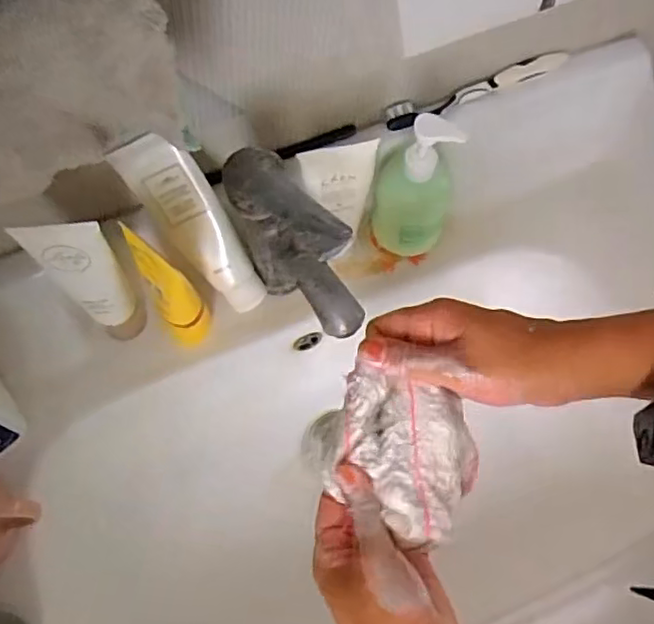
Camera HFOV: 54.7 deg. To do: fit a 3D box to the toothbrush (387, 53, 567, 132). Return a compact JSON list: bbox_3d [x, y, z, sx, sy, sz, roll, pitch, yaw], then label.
[{"bbox_3d":[0.139,-0.205,0.576,0.183,0.017,0.016,-23,69,-8],"label":"toothbrush"}]

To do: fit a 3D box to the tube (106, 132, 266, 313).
[{"bbox_3d":[-0.105,-0.074,0.526,0.056,0.170,0.031,-24,34,15],"label":"tube"}]

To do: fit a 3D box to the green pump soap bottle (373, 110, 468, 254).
[{"bbox_3d":[0.074,-0.108,0.535,0.070,0.144,0.063,7,68,4],"label":"green pump soap bottle"}]

